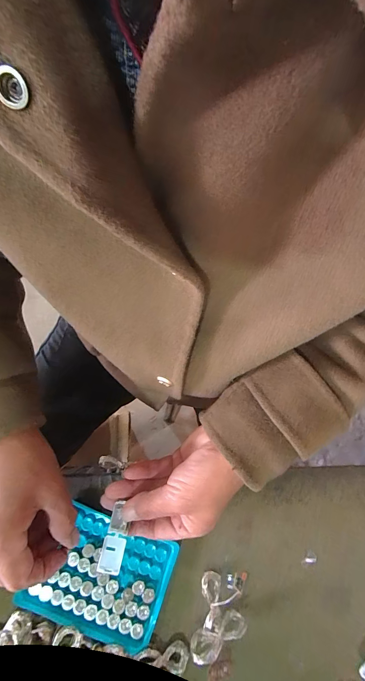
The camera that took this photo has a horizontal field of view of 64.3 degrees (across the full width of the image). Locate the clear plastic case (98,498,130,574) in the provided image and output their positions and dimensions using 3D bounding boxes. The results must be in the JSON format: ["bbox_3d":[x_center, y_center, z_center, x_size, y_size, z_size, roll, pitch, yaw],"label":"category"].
[{"bbox_3d":[-0.060,0.176,0.260,0.020,0.009,0.053,6,64,-1],"label":"clear plastic case"}]

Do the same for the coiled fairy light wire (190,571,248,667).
[{"bbox_3d":[0.035,0.253,0.269,0.041,0.021,0.065,15,72,3],"label":"coiled fairy light wire"}]

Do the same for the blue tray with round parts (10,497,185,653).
[{"bbox_3d":[-0.077,0.224,0.279,0.122,0.007,0.091,19,72,4],"label":"blue tray with round parts"}]

